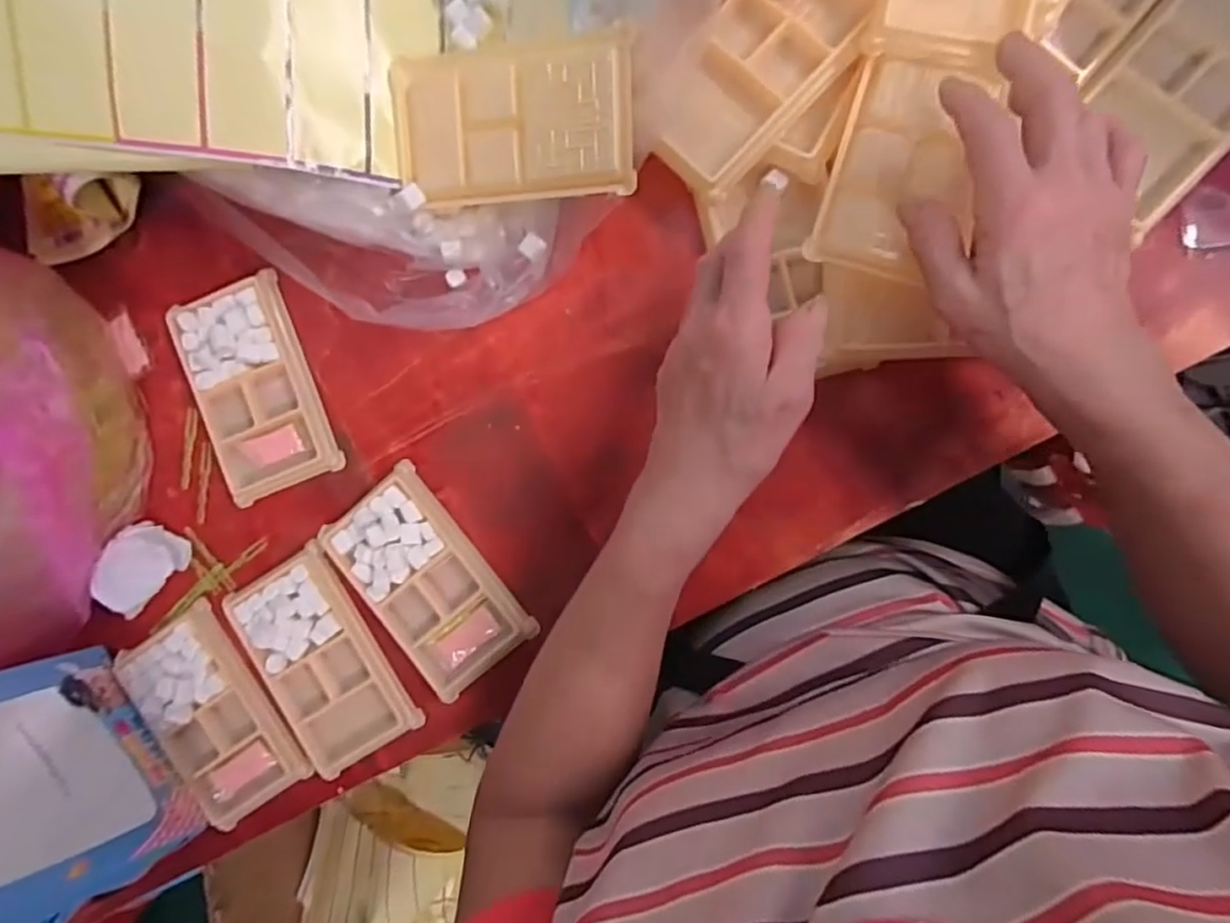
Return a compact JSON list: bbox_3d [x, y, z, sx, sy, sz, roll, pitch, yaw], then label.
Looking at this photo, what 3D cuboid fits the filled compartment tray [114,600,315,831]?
[{"bbox_3d":[-0.268,0.168,0.441,0.081,0.014,0.137,-33,88,8],"label":"filled compartment tray"}]

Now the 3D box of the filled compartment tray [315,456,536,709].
[{"bbox_3d":[-0.121,0.078,0.423,0.076,0.013,0.133,-39,87,7],"label":"filled compartment tray"}]

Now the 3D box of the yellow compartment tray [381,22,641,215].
[{"bbox_3d":[-0.057,-0.183,0.361,0.137,0.008,0.078,3,106,17],"label":"yellow compartment tray"}]

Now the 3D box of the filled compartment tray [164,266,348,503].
[{"bbox_3d":[-0.238,-0.048,0.434,0.079,0.014,0.133,-20,89,8],"label":"filled compartment tray"}]

